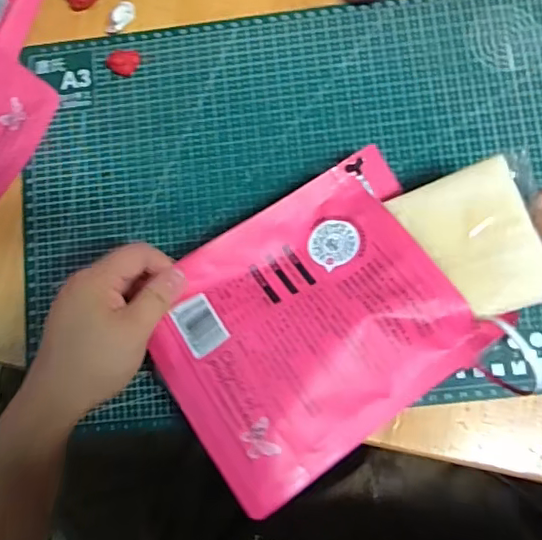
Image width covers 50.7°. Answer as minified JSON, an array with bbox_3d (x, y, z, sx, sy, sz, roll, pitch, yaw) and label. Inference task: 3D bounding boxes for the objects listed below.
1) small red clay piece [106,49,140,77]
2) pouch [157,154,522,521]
[{"bbox_3d":[-0.113,-0.158,0.433,0.024,0.007,0.020,29,84,7],"label":"small red clay piece"},{"bbox_3d":[0.026,0.031,0.349,0.188,0.032,0.147,-34,81,-2],"label":"pouch"}]

